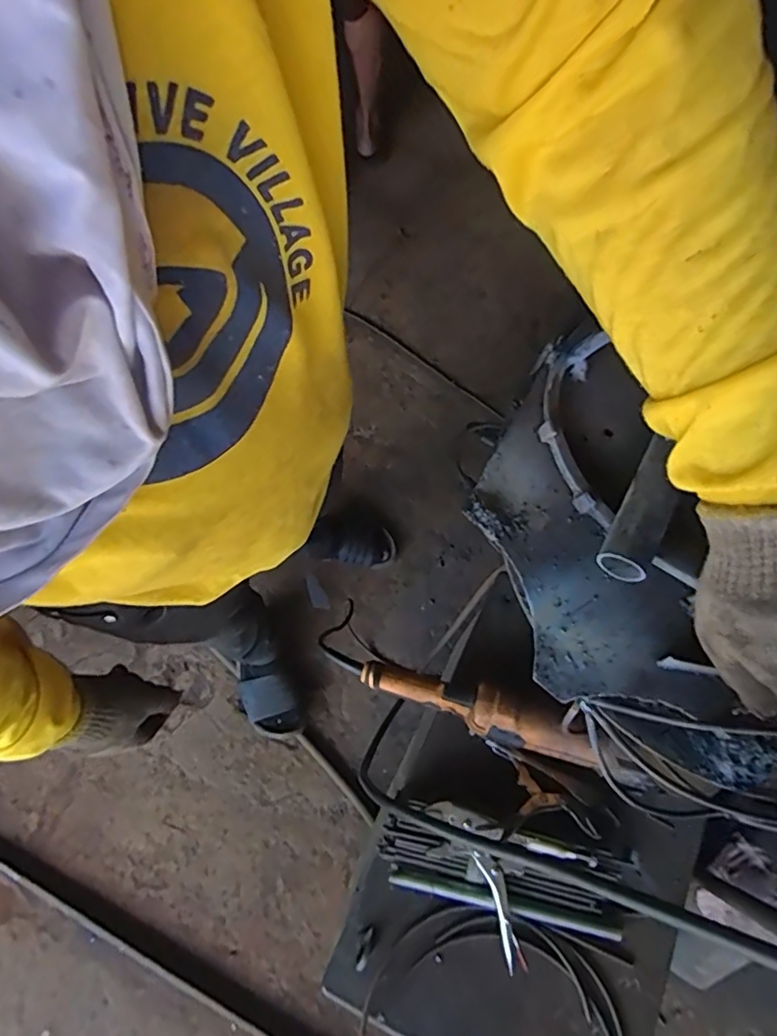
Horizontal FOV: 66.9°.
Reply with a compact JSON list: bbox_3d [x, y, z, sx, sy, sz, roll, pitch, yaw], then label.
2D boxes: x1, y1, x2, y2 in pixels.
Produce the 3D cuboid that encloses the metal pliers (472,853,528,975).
[{"bbox_3d":[0.116,0.403,0.604,0.023,0.019,0.115,-17,72,-7],"label":"metal pliers"}]

